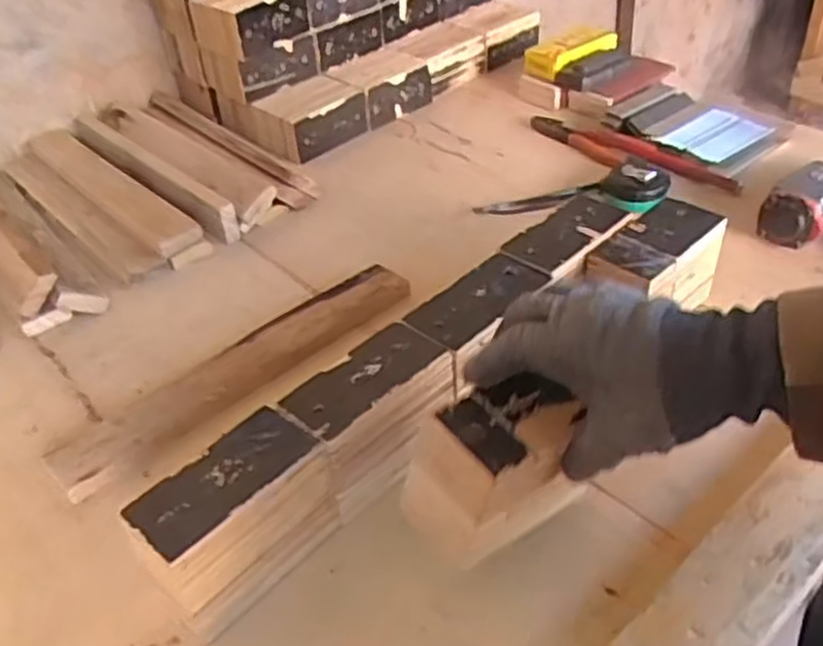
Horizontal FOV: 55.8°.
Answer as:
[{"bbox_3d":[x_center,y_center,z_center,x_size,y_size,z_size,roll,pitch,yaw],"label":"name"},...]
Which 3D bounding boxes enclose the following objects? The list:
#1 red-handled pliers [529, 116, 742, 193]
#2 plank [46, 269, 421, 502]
[{"bbox_3d":[0.255,-0.201,0.917,0.063,0.018,0.269,-34,48,-29],"label":"red-handled pliers"},{"bbox_3d":[-0.144,0.039,0.675,0.336,0.018,0.070,-30,46,-26],"label":"plank"}]

